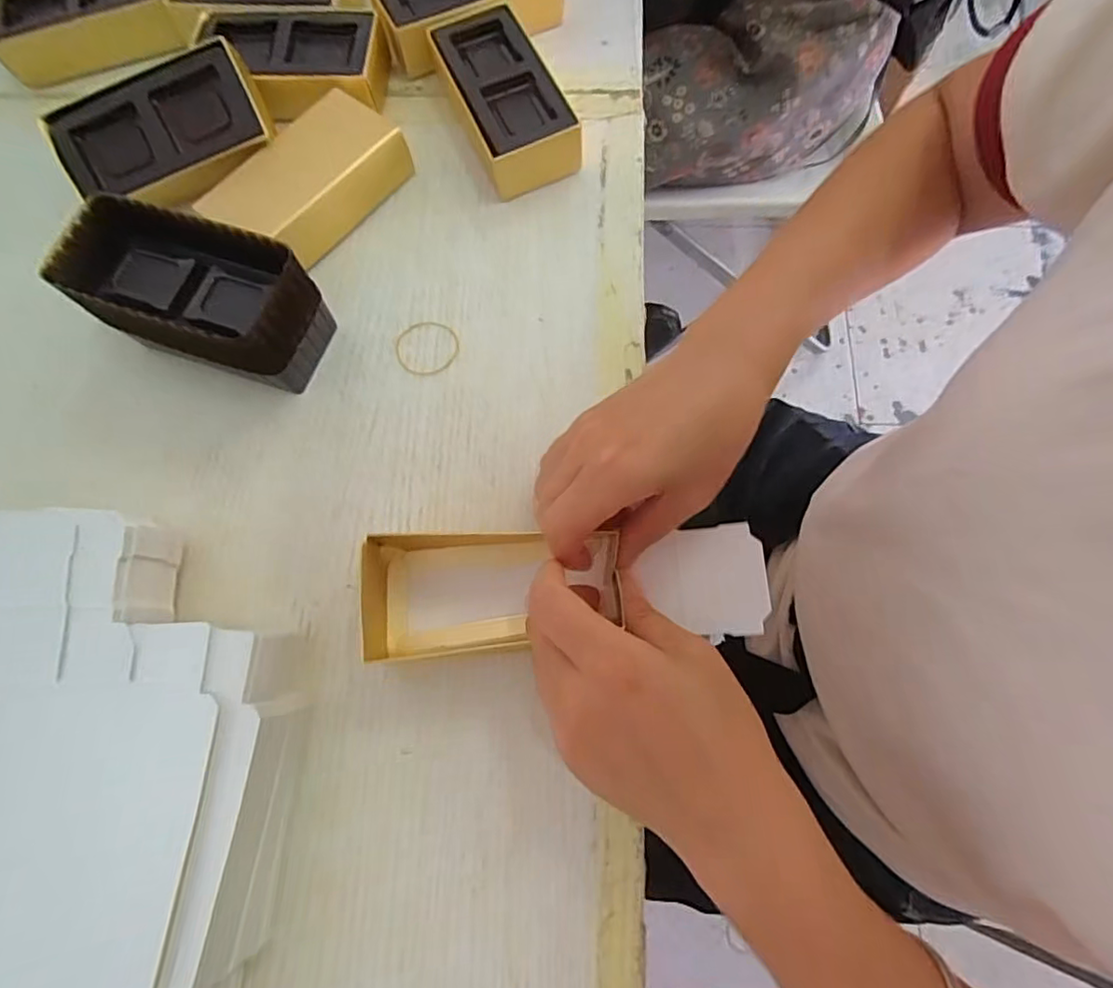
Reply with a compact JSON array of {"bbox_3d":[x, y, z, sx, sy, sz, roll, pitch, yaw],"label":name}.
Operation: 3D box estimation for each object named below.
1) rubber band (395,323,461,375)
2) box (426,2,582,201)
[{"bbox_3d":[-0.073,-0.083,0.321,0.036,0.004,0.034,-1,73,2],"label":"rubber band"},{"bbox_3d":[-0.032,-0.242,0.352,0.056,0.034,0.117,-22,73,-5],"label":"box"}]

